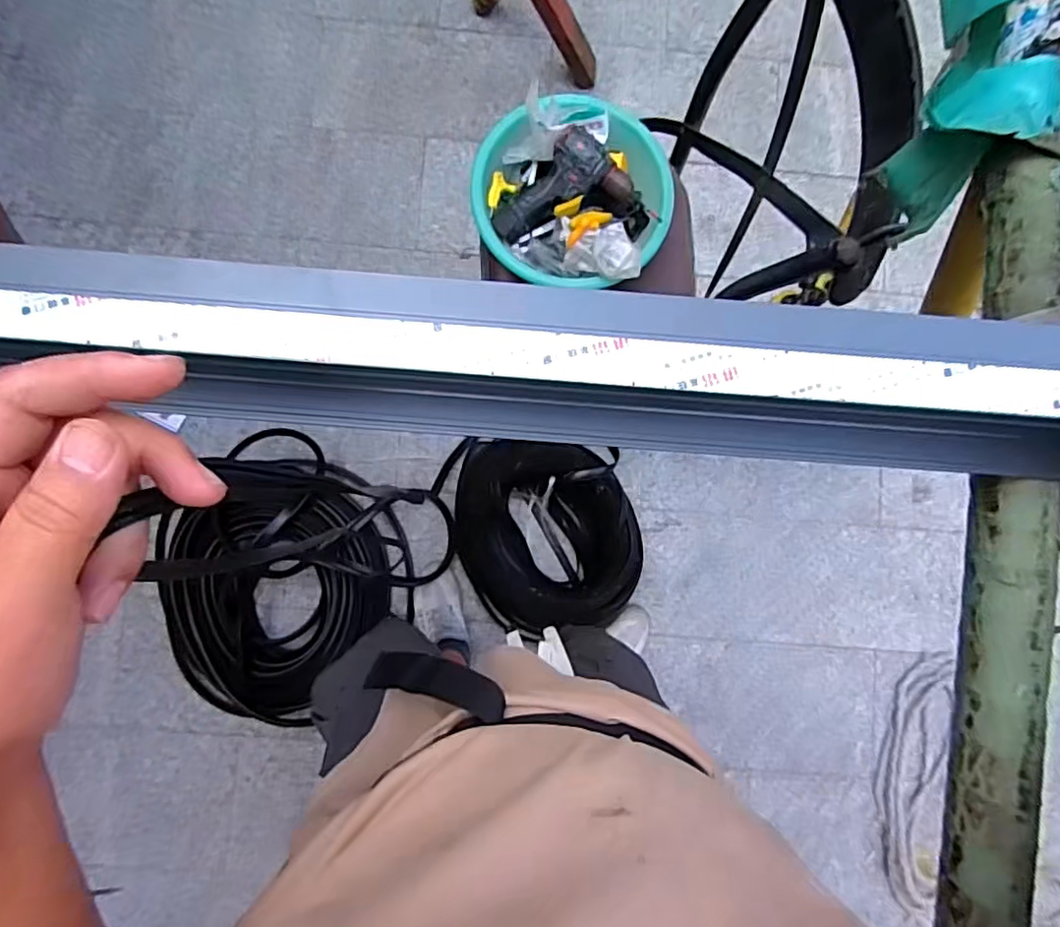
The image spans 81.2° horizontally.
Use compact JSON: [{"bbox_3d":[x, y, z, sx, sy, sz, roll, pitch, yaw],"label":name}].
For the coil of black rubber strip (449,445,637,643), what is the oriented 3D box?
[{"bbox_3d":[0.041,0.170,1.417,0.414,0.168,0.413,0,83,-3],"label":"coil of black rubber strip"}]

